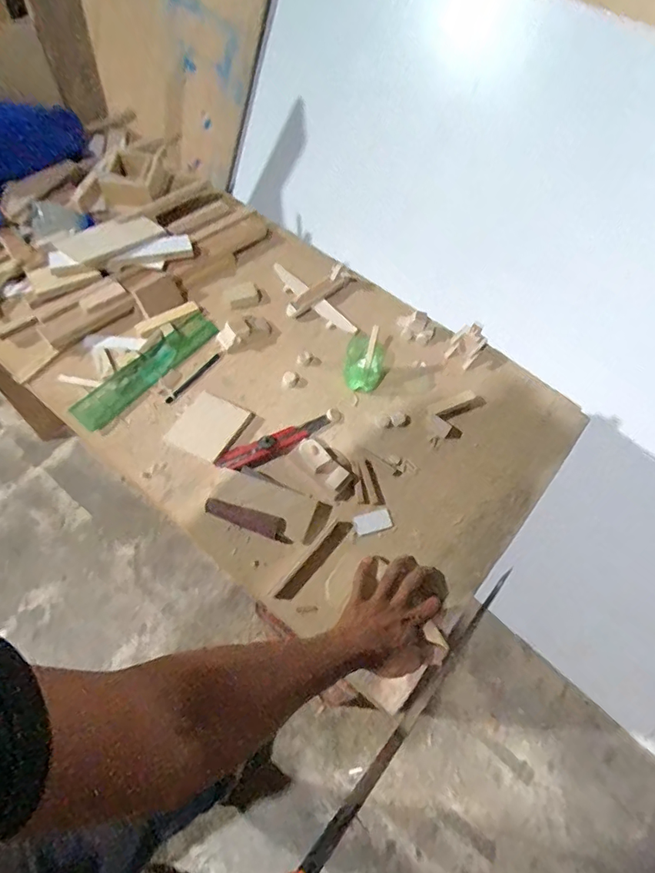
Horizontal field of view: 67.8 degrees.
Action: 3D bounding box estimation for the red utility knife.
[{"bbox_3d":[-0.073,0.011,0.700,0.169,0.011,0.037,-21,62,-13],"label":"red utility knife"}]

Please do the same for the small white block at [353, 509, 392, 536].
[{"bbox_3d":[0.061,0.115,0.659,0.050,0.004,0.026,-15,61,-10],"label":"small white block"}]

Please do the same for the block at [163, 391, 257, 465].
[{"bbox_3d":[-0.173,-0.015,0.709,0.092,0.010,0.100,25,62,13],"label":"block"}]

